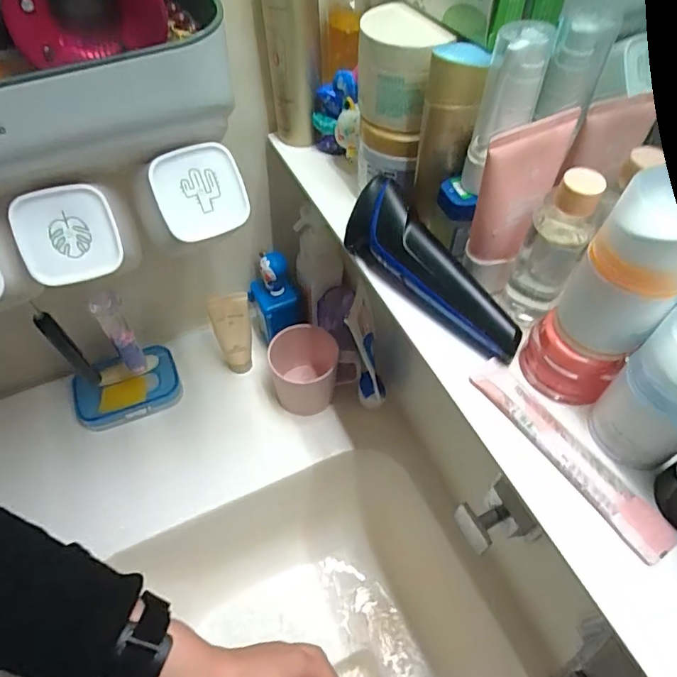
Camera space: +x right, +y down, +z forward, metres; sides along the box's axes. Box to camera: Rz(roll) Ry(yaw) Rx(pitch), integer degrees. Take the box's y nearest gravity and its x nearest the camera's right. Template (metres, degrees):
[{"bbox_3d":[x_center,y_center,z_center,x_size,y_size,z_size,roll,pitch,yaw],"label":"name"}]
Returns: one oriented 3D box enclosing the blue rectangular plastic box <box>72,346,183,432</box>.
[{"bbox_3d":[-0.243,0.059,0.579,0.114,0.019,0.073,-21,75,-16],"label":"blue rectangular plastic box"}]

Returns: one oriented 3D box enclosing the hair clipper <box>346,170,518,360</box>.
[{"bbox_3d":[0.063,-0.048,0.334,0.030,0.051,0.144,-38,62,-24],"label":"hair clipper"}]

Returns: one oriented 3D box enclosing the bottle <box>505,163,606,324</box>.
[{"bbox_3d":[0.129,-0.049,0.309,0.031,0.113,0.025,24,57,17],"label":"bottle"}]

